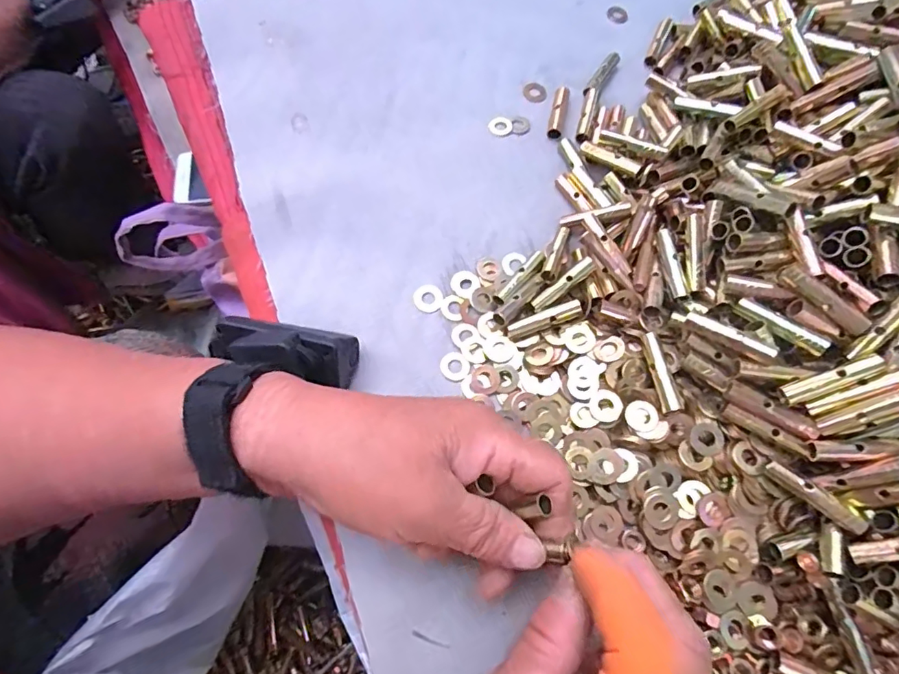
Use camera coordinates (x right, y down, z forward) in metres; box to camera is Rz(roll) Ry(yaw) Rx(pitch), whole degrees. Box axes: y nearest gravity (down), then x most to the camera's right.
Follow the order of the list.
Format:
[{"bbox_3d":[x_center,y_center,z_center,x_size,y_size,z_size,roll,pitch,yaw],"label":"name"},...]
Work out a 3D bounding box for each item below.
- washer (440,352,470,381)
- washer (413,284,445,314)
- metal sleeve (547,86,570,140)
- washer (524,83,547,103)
[{"bbox_3d":[0.003,0.017,0.290,0.017,0.004,0.016,1,68,-1],"label":"washer"},{"bbox_3d":[-0.012,-0.023,0.302,0.017,0.004,0.017,1,68,-1],"label":"washer"},{"bbox_3d":[0.076,-0.157,0.356,0.010,0.008,0.045,13,68,3],"label":"metal sleeve"},{"bbox_3d":[0.062,-0.178,0.370,0.017,0.004,0.020,15,69,4],"label":"washer"}]

